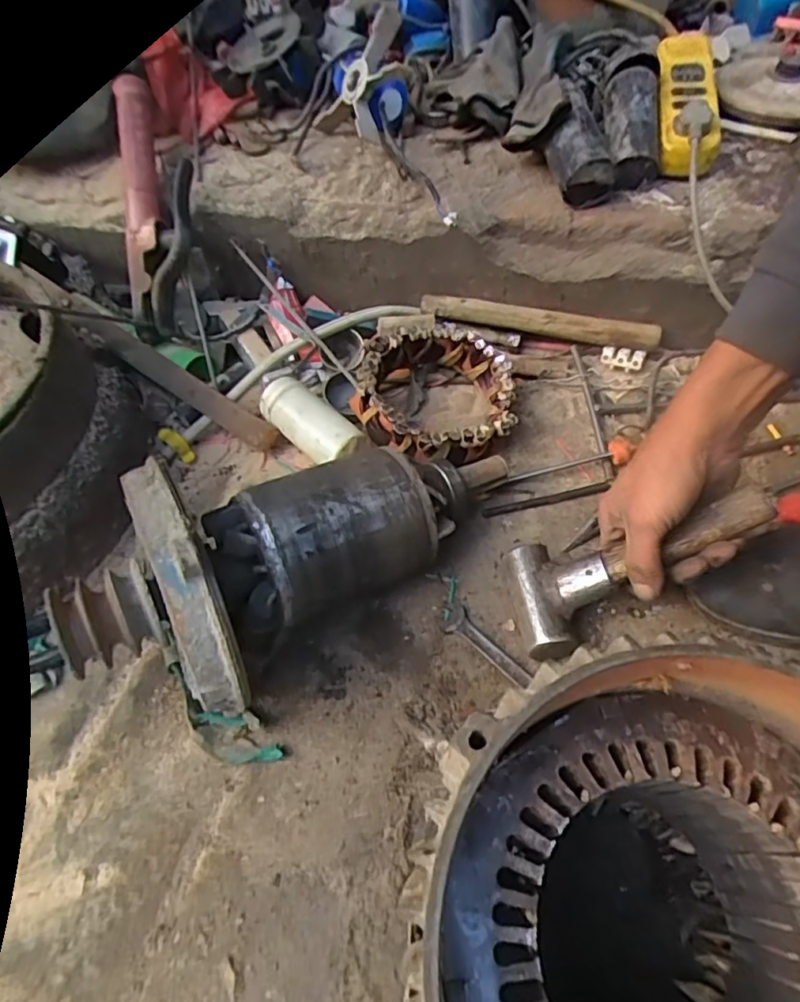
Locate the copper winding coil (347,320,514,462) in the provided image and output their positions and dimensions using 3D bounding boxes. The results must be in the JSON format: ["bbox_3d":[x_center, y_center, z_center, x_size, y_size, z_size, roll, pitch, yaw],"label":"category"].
[{"bbox_3d":[0.037,-0.111,0.596,0.158,0.073,0.179,4,54,9],"label":"copper winding coil"}]

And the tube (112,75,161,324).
[{"bbox_3d":[-0.296,-0.348,0.650,0.042,0.043,0.281,-5,83,1],"label":"tube"}]

